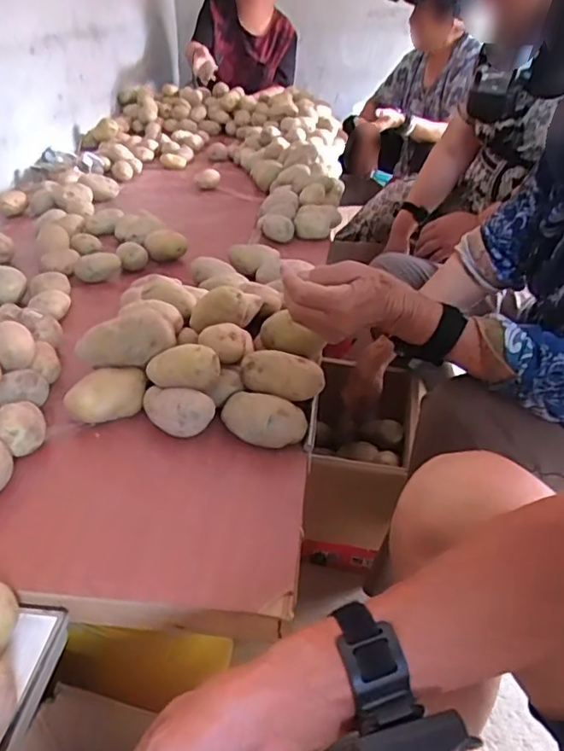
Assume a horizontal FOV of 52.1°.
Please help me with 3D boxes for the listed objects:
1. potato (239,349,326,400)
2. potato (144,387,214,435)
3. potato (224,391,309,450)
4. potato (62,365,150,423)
[{"bbox_3d":[0.001,-0.001,0.648,0.093,0.039,0.039,5,34,-1],"label":"potato"},{"bbox_3d":[-0.120,0.036,0.635,0.085,0.049,0.036,16,35,14],"label":"potato"},{"bbox_3d":[-0.020,0.049,0.632,0.093,0.048,0.043,17,36,15],"label":"potato"},{"bbox_3d":[-0.199,0.025,0.655,0.087,0.052,0.038,-3,35,-13],"label":"potato"}]

